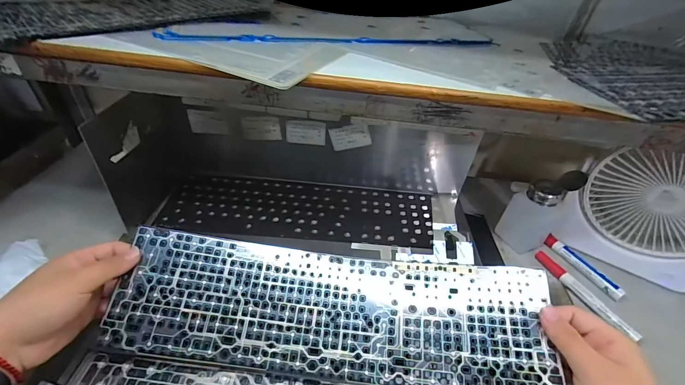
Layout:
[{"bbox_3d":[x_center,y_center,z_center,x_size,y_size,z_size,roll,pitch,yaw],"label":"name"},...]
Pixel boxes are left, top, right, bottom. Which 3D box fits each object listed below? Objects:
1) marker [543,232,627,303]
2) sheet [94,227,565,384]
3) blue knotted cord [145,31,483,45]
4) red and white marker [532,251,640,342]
[{"bbox_3d":[0.329,0.100,0.462,0.015,0.013,0.108,-11,41,-21],"label":"marker"},{"bbox_3d":[-0.015,0.118,0.336,0.409,0.027,0.121,5,62,5],"label":"sheet"},{"bbox_3d":[0.001,-0.168,0.370,0.369,0.006,0.029,-4,39,-14],"label":"blue knotted cord"},{"bbox_3d":[0.305,0.127,0.429,0.012,0.014,0.138,-11,41,-21],"label":"red and white marker"}]

